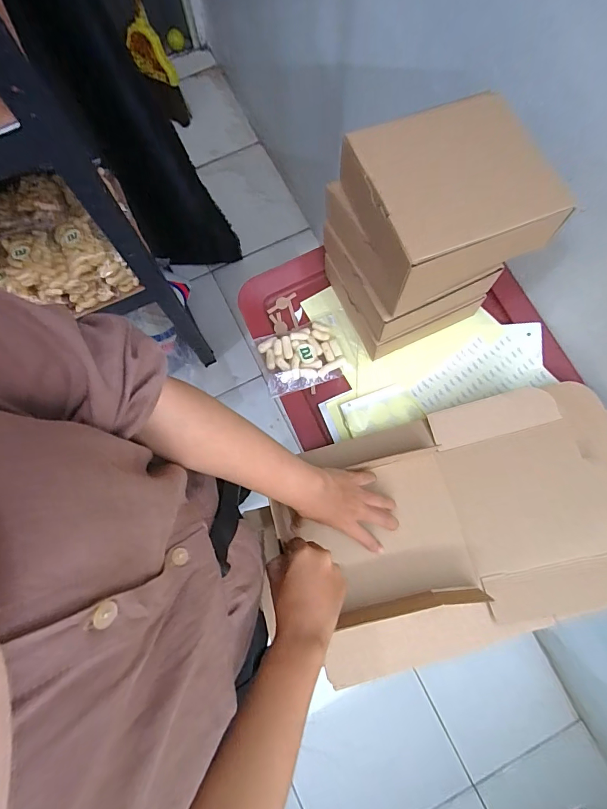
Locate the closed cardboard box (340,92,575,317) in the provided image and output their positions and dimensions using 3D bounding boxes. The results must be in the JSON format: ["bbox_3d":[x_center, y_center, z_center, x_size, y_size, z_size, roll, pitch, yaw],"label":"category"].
[{"bbox_3d":[0.135,-0.195,0.410,0.160,0.109,0.154,-21,77,-5],"label":"closed cardboard box"}]

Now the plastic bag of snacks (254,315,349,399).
[{"bbox_3d":[-0.001,-0.068,0.556,0.120,0.022,0.090,-20,77,-4],"label":"plastic bag of snacks"}]

